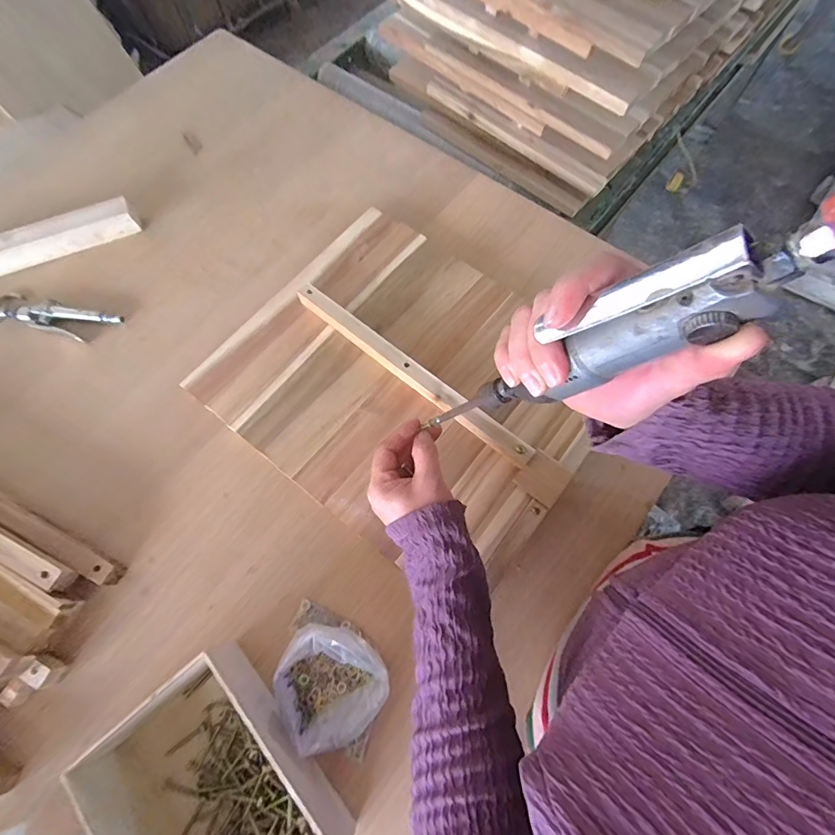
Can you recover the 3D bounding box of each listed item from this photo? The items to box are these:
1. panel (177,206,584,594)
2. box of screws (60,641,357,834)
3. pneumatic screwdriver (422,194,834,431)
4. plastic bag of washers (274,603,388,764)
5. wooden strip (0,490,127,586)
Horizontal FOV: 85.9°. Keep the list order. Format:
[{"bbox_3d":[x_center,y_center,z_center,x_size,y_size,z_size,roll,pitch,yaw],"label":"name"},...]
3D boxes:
[{"bbox_3d":[-0.009,-0.049,0.521,0.414,0.036,0.341,37,73,14],"label":"panel"},{"bbox_3d":[-0.161,0.314,0.370,0.136,0.074,0.193,-43,74,-14],"label":"box of screws"},{"bbox_3d":[0.092,-0.039,0.219,0.044,0.289,0.027,17,66,-26],"label":"pneumatic screwdriver"},{"bbox_3d":[-0.083,0.239,0.404,0.109,0.051,0.100,22,71,9],"label":"plastic bag of washers"},{"bbox_3d":[-0.470,0.082,0.483,0.370,0.027,0.024,25,71,10],"label":"wooden strip"}]

